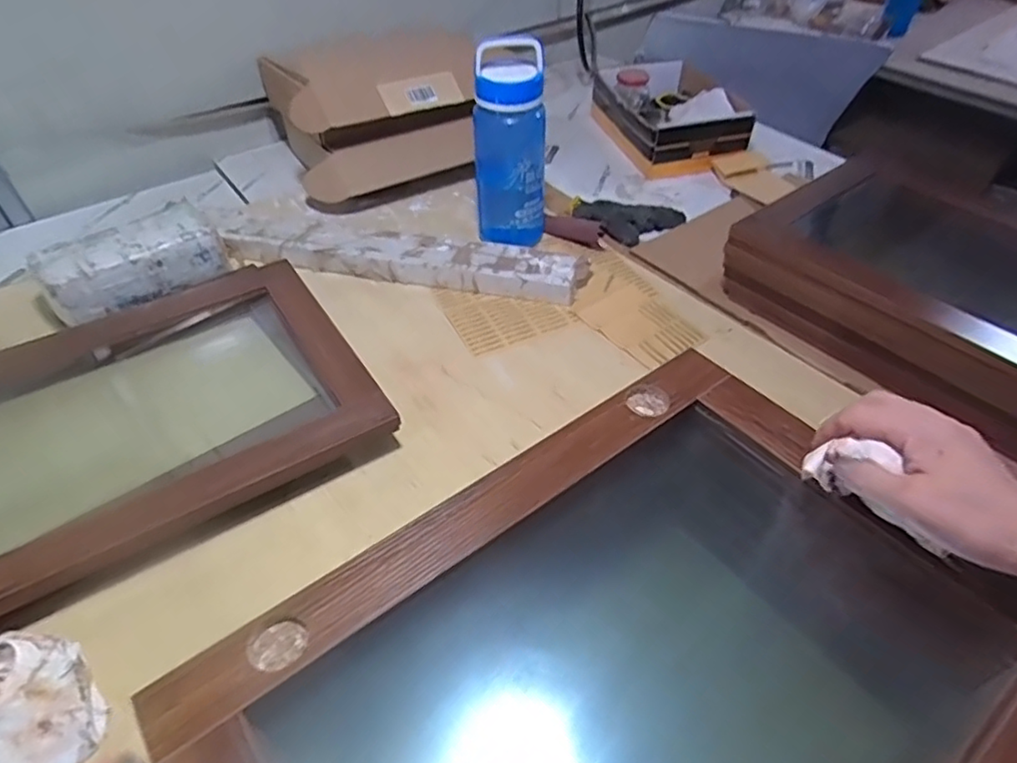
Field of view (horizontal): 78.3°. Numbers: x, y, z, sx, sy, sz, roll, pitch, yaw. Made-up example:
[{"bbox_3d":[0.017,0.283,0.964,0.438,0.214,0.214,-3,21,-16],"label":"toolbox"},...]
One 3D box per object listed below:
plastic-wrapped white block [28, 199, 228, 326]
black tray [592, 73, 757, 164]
[{"bbox_3d":[-0.507,-0.156,0.859,0.226,0.096,0.106,-31,53,-26],"label":"plastic-wrapped white block"},{"bbox_3d":[0.310,-0.532,1.247,0.212,0.072,0.297,-14,47,-13],"label":"black tray"}]

